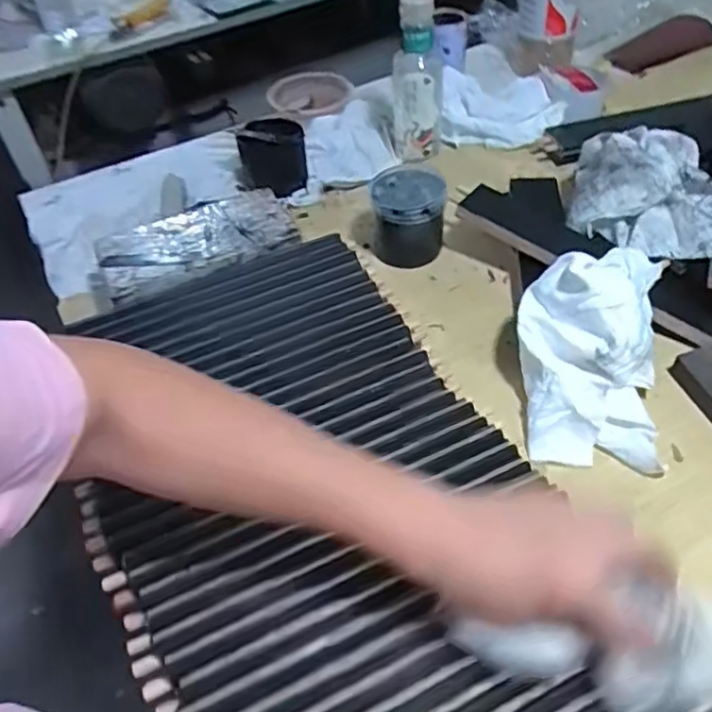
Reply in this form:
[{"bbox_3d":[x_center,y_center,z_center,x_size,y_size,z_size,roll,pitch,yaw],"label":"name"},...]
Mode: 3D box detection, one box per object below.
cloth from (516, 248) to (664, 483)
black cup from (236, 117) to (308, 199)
[{"bbox_3d":[0.202,-0.011,0.553,0.121,0.103,0.184,7,49,11],"label":"cloth"},{"bbox_3d":[-0.107,-0.264,0.848,0.086,0.072,0.083,-3,48,3],"label":"black cup"}]

